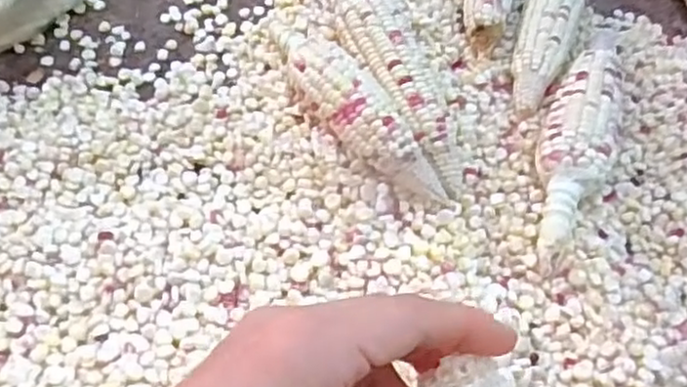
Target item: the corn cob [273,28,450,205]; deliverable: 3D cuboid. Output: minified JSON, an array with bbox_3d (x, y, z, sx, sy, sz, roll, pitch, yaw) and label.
[{"bbox_3d":[0.003,-0.059,0.478,0.045,0.047,0.179,-29,63,-23],"label":"corn cob"}]

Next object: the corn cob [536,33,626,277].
[{"bbox_3d":[0.167,-0.047,0.492,0.051,0.040,0.228,20,56,9],"label":"corn cob"}]

